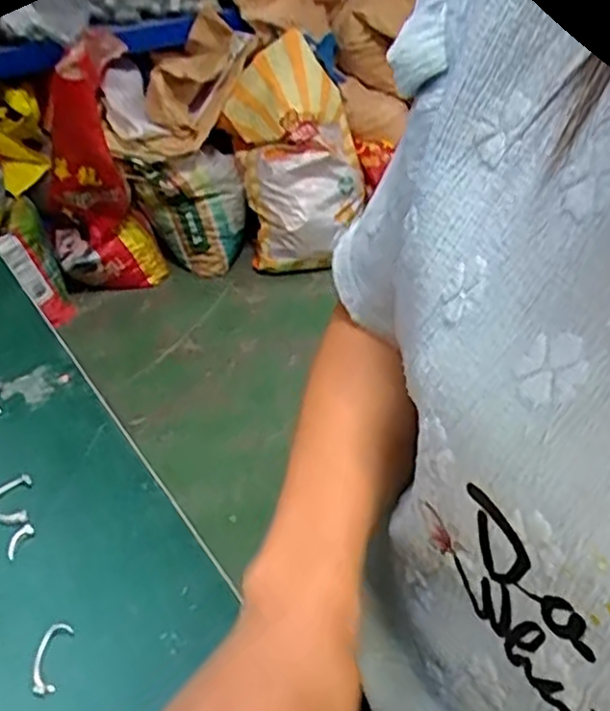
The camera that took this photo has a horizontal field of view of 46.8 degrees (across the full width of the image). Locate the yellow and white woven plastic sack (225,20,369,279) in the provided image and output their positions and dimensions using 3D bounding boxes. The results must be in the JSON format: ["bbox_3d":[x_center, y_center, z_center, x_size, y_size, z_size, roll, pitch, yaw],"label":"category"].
[{"bbox_3d":[-0.029,-0.532,1.890,0.306,0.577,0.155,-17,10,-19],"label":"yellow and white woven plastic sack"}]

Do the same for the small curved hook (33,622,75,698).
[{"bbox_3d":[-0.118,0.139,0.325,0.013,0.004,0.034,2,39,4],"label":"small curved hook"}]

